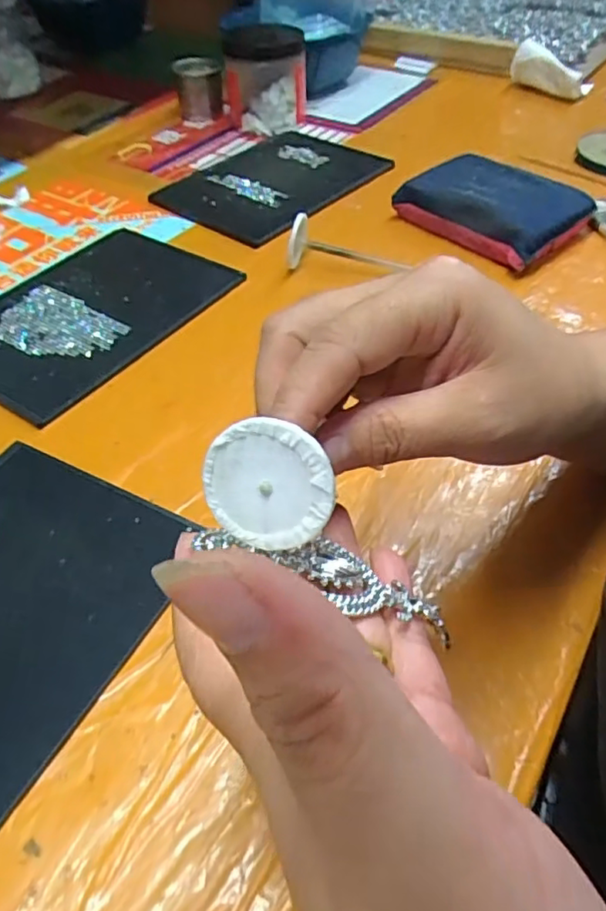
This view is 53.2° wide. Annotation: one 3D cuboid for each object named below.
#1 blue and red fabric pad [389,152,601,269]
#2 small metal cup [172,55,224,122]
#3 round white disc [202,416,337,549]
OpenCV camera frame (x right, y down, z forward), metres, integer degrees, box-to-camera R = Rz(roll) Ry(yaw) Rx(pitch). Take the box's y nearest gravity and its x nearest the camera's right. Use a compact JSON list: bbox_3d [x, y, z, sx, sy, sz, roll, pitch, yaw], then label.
[{"bbox_3d":[0.159,-0.208,0.500,0.109,0.033,0.126,-33,56,-27],"label":"blue and red fabric pad"},{"bbox_3d":[-0.113,-0.403,0.664,0.051,0.055,0.045,-5,48,-1],"label":"small metal cup"},{"bbox_3d":[-0.009,0.008,0.153,0.033,0.033,0.004,14,20,14],"label":"round white disc"}]

